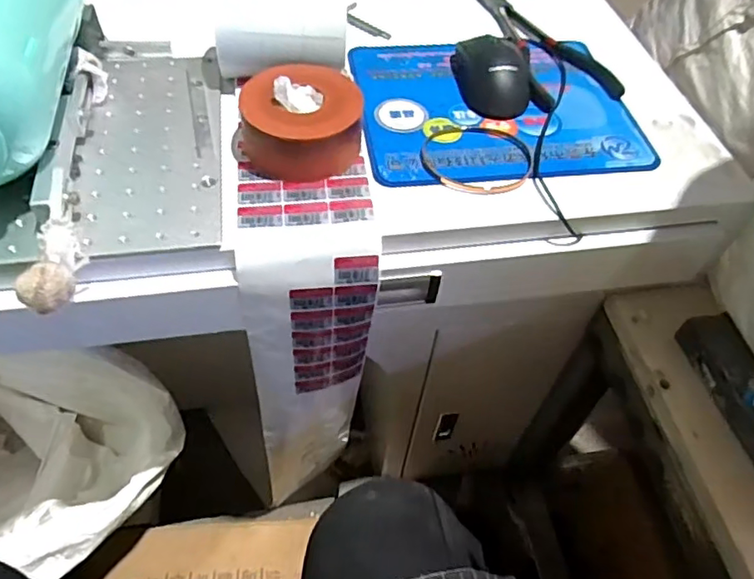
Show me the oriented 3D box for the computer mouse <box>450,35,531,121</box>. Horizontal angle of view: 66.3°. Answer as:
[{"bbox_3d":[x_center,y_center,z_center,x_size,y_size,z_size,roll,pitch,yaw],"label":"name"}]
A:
[{"bbox_3d":[0.114,-0.209,0.558,0.064,0.032,0.094,-4,53,-7],"label":"computer mouse"}]

